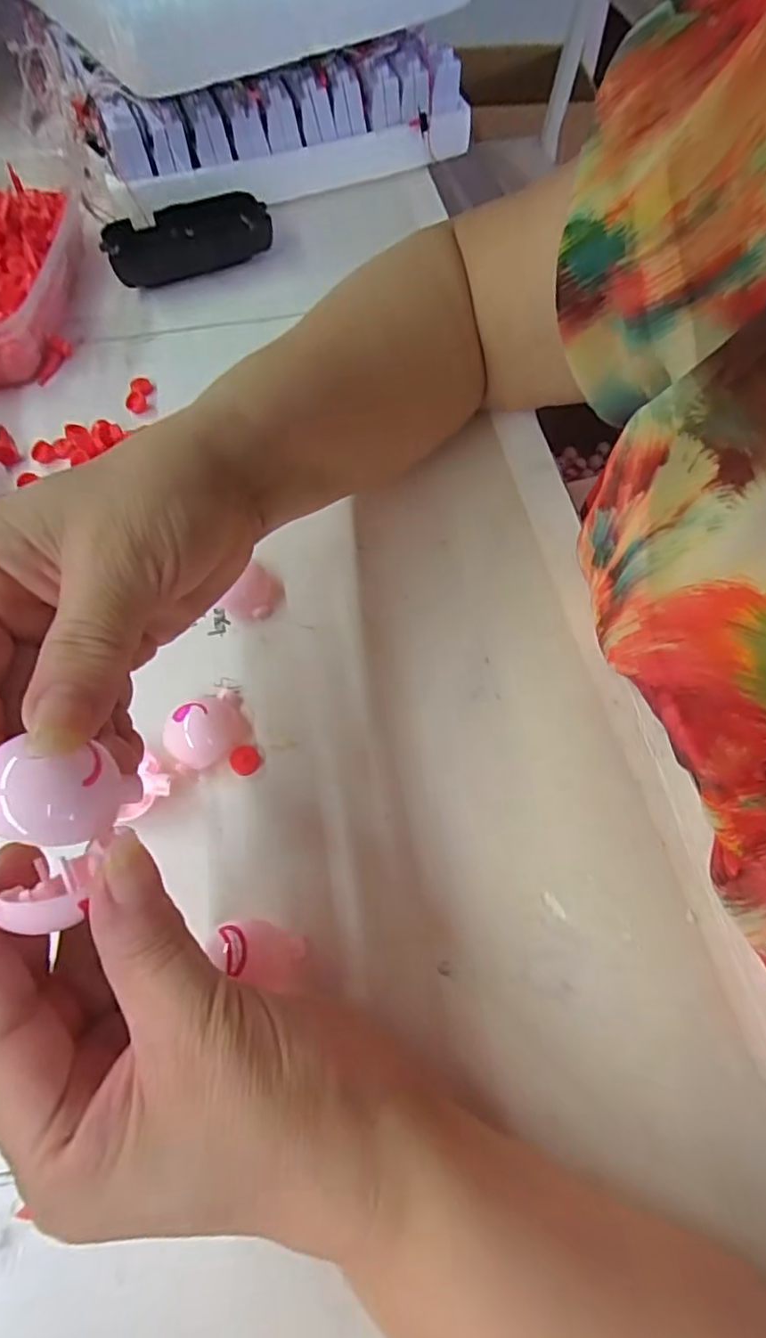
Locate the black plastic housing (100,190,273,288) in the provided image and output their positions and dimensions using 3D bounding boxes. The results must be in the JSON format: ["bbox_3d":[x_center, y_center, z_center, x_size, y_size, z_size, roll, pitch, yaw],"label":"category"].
[{"bbox_3d":[-0.137,-0.298,0.422,0.110,0.028,0.045,-26,66,-13],"label":"black plastic housing"}]

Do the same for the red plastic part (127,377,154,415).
[{"bbox_3d":[-0.148,-0.165,0.368,0.012,0.010,0.025,1,63,1],"label":"red plastic part"}]

